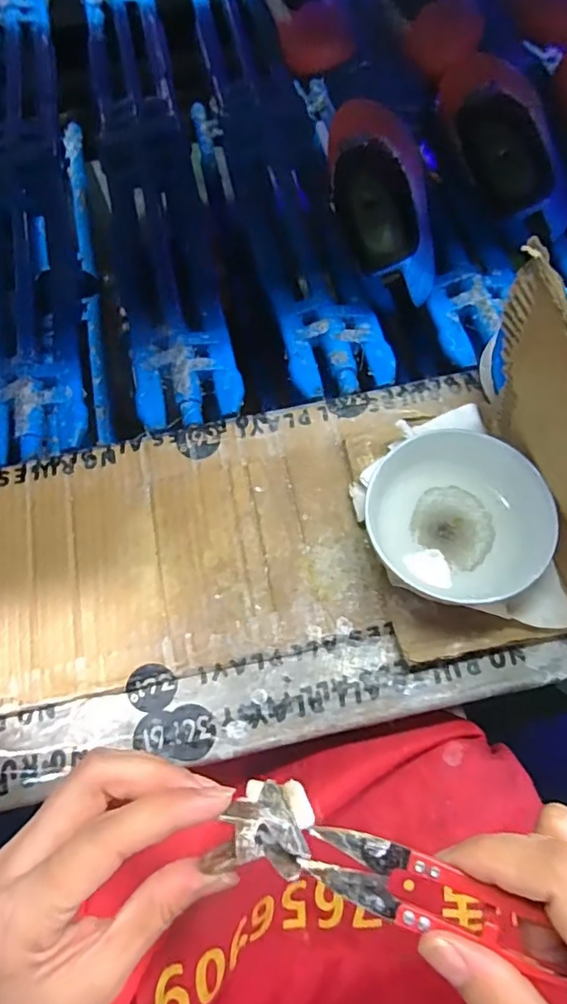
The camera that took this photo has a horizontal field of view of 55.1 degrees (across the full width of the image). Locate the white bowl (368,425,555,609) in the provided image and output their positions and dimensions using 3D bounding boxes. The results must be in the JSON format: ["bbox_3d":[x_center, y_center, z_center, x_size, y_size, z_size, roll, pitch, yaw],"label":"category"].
[{"bbox_3d":[0.110,0.016,0.355,0.102,0.066,0.107,-1,68,3],"label":"white bowl"}]

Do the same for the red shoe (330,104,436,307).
[{"bbox_3d":[0.092,-0.302,0.513,0.087,0.095,0.250,-1,68,3],"label":"red shoe"}]

